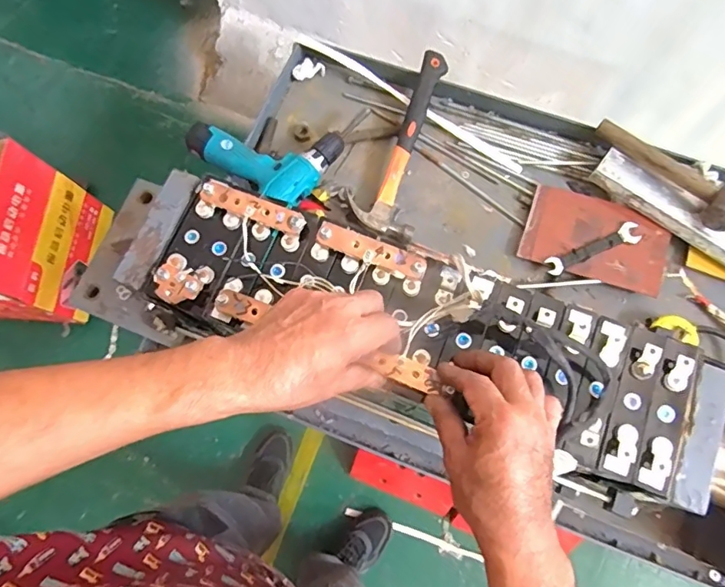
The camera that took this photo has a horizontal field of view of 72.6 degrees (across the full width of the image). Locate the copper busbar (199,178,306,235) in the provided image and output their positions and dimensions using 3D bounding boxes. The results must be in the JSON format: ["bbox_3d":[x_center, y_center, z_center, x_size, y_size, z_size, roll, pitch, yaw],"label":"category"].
[{"bbox_3d":[-0.106,-0.086,0.481,0.104,0.011,0.024,21,76,6],"label":"copper busbar"}]

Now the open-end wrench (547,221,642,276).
[{"bbox_3d":[0.359,-0.069,0.767,0.154,0.013,0.030,-22,75,-6],"label":"open-end wrench"}]

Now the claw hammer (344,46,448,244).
[{"bbox_3d":[0.070,-0.262,0.821,0.108,0.042,0.314,16,75,5],"label":"claw hammer"}]

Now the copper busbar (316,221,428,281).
[{"bbox_3d":[0.009,-0.040,0.466,0.105,0.010,0.022,21,76,6],"label":"copper busbar"}]

